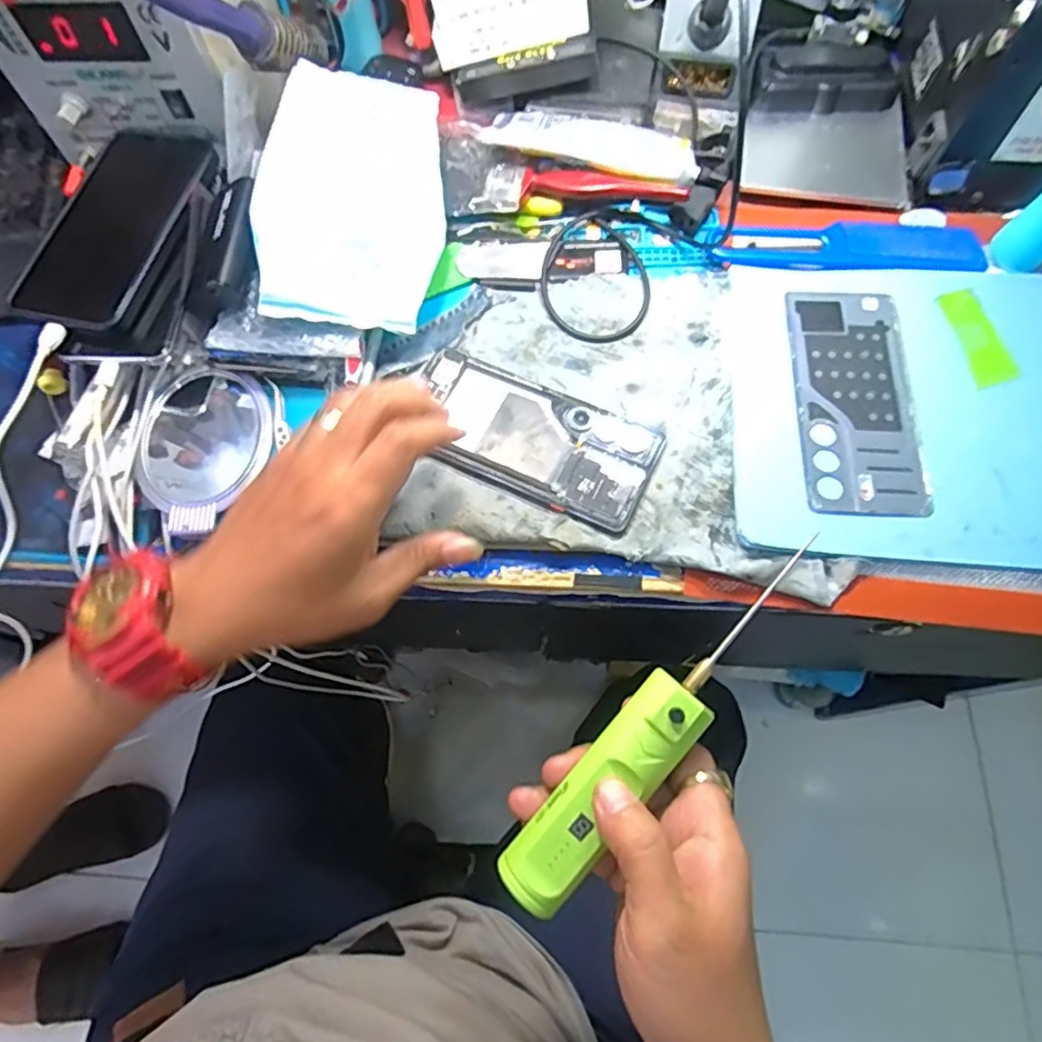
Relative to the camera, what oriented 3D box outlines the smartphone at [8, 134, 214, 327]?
[{"bbox_3d":[-0.264,-0.195,0.412,0.082,0.009,0.153,15,71,11],"label":"smartphone"}]

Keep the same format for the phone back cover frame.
[{"bbox_3d":[0.211,-0.079,0.393,0.071,0.004,0.158,3,69,3],"label":"phone back cover frame"}]

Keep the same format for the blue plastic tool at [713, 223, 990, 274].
[{"bbox_3d":[0.230,-0.189,0.432,0.175,0.007,0.047,-1,69,2],"label":"blue plastic tool"}]

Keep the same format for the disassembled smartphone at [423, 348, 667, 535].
[{"bbox_3d":[0.006,-0.054,0.396,0.157,0.008,0.073,25,72,11],"label":"disassembled smartphone"}]

